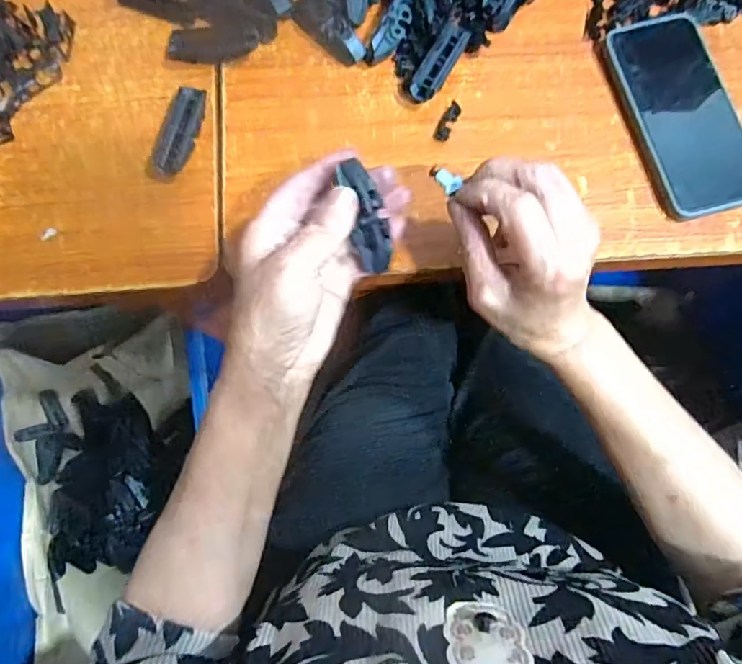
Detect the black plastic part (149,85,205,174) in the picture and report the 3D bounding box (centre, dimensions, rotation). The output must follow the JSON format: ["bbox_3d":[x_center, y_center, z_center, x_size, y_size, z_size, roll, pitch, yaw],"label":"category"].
[{"bbox_3d":[-0.145,-0.150,0.382,0.026,0.019,0.070,14,79,3],"label":"black plastic part"}]

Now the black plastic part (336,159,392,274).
[{"bbox_3d":[-0.001,-0.069,0.311,0.020,0.012,0.067,-16,109,-3],"label":"black plastic part"}]

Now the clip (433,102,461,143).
[{"bbox_3d":[0.060,-0.163,0.392,0.011,0.009,0.032,26,80,5],"label":"clip"}]

